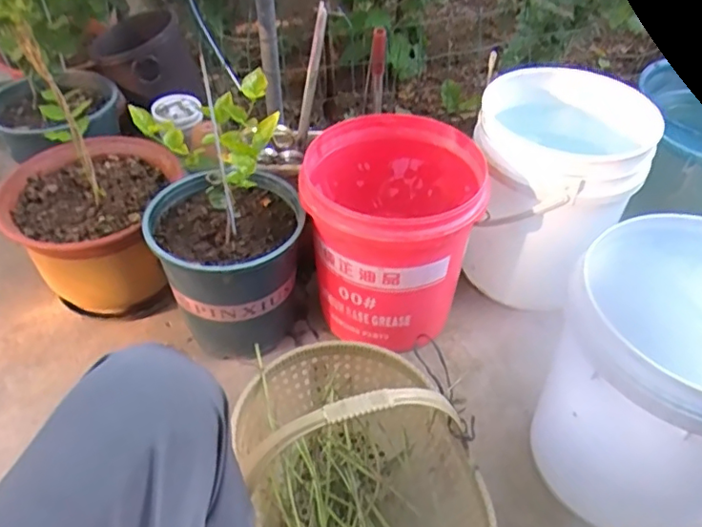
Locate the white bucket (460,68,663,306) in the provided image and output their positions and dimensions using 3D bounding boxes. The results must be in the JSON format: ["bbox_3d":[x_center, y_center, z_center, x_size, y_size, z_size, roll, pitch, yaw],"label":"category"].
[{"bbox_3d":[0.359,-0.119,1.118,0.280,0.366,0.302,1,44,-1],"label":"white bucket"}]

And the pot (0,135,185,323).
[{"bbox_3d":[-0.453,-0.049,1.086,0.279,0.251,0.259,0,43,0],"label":"pot"}]

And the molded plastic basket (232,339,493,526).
[{"bbox_3d":[0.012,0.262,0.764,0.280,0.281,0.409,-12,46,-14],"label":"molded plastic basket"}]

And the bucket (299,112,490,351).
[{"bbox_3d":[0.063,-0.048,1.025,0.280,0.300,0.279,0,43,0],"label":"bucket"}]

